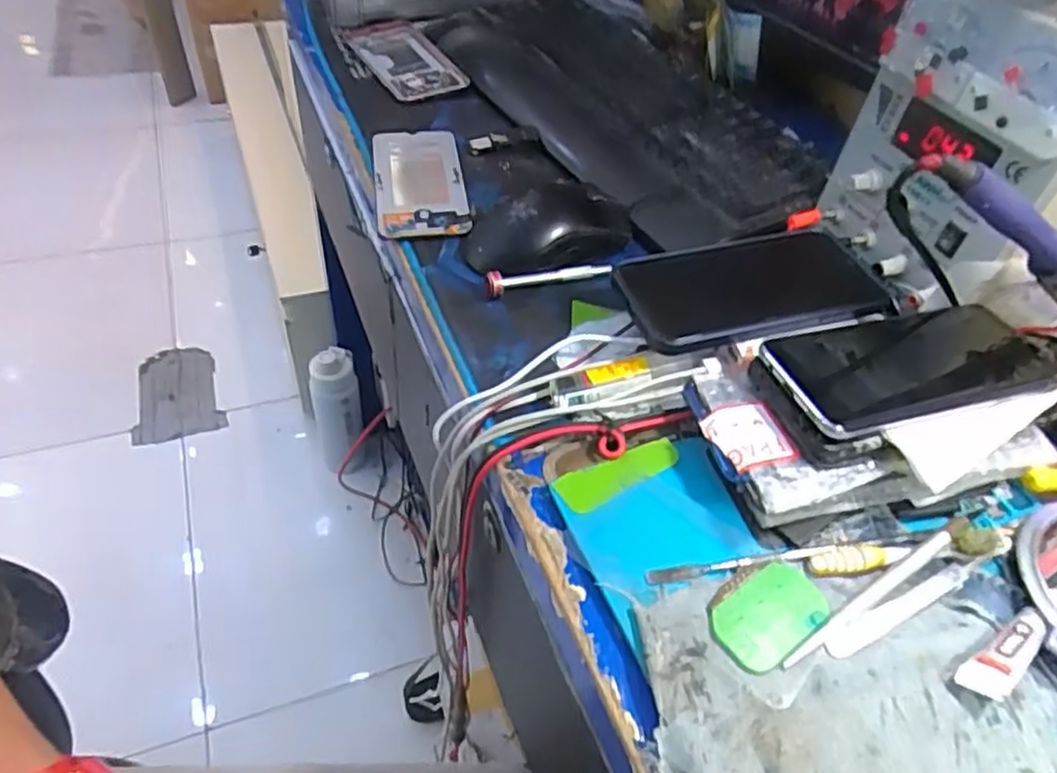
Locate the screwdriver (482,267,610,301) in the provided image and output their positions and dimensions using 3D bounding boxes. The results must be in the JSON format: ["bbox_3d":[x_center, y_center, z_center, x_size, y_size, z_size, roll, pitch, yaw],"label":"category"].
[{"bbox_3d":[0.015,-0.076,0.501,0.091,0.014,0.012,-12,49,-17],"label":"screwdriver"}]

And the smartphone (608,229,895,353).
[{"bbox_3d":[0.135,-0.060,0.446,0.159,0.014,0.080,-11,49,-16],"label":"smartphone"}]

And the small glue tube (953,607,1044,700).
[{"bbox_3d":[0.216,0.120,0.326,0.056,0.014,0.018,-25,54,-27],"label":"small glue tube"}]

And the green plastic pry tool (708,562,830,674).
[{"bbox_3d":[0.114,0.107,0.341,0.060,0.004,0.036,-27,55,-28],"label":"green plastic pry tool"}]

